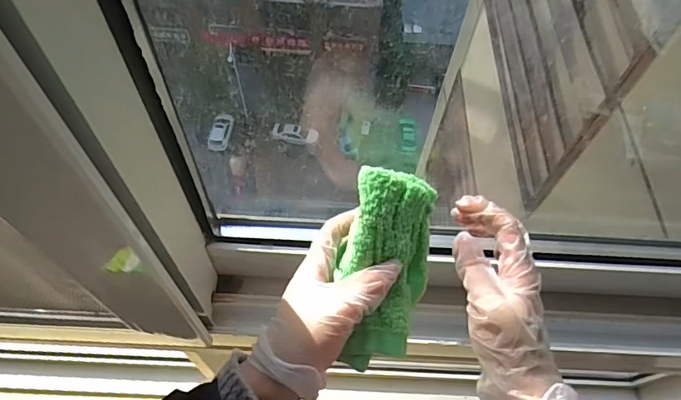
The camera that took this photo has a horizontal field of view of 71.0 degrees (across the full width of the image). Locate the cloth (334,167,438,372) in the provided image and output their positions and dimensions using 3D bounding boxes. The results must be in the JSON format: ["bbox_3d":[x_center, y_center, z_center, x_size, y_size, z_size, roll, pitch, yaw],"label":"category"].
[{"bbox_3d":[0.032,0.047,0.337,0.061,0.024,0.133,5,90,0],"label":"cloth"}]

